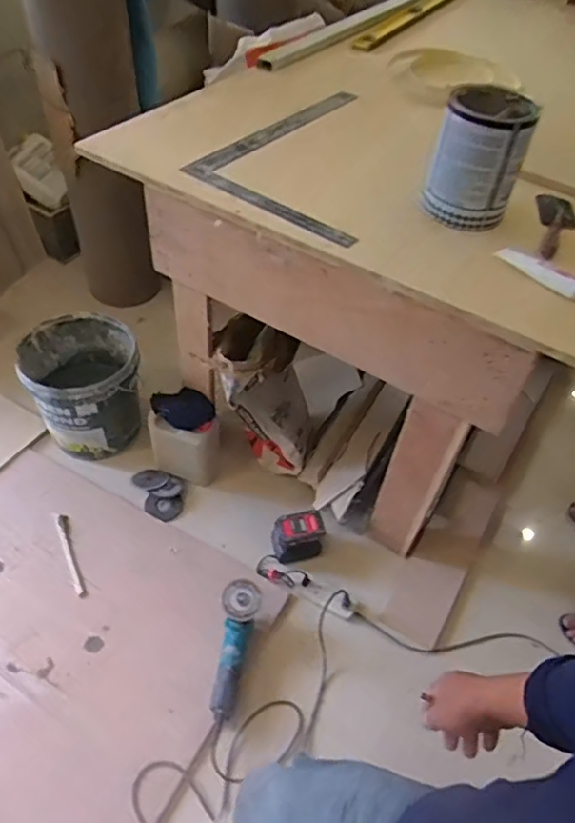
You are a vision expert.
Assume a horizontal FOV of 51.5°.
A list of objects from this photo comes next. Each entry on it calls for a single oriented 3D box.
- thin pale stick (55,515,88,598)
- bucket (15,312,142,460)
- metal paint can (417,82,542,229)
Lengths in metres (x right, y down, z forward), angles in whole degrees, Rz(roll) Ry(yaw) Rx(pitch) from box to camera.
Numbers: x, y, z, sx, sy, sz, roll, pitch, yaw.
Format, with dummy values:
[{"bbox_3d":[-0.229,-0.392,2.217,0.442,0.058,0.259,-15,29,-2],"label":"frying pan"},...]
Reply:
[{"bbox_3d":[-0.557,0.367,1.531,0.028,0.011,0.245,-18,53,-17],"label":"thin pale stick"},{"bbox_3d":[-0.569,-0.057,1.690,0.324,0.295,0.295,-7,49,-11],"label":"bucket"},{"bbox_3d":[0.341,-0.447,1.074,0.171,0.201,0.139,19,49,12],"label":"metal paint can"}]

